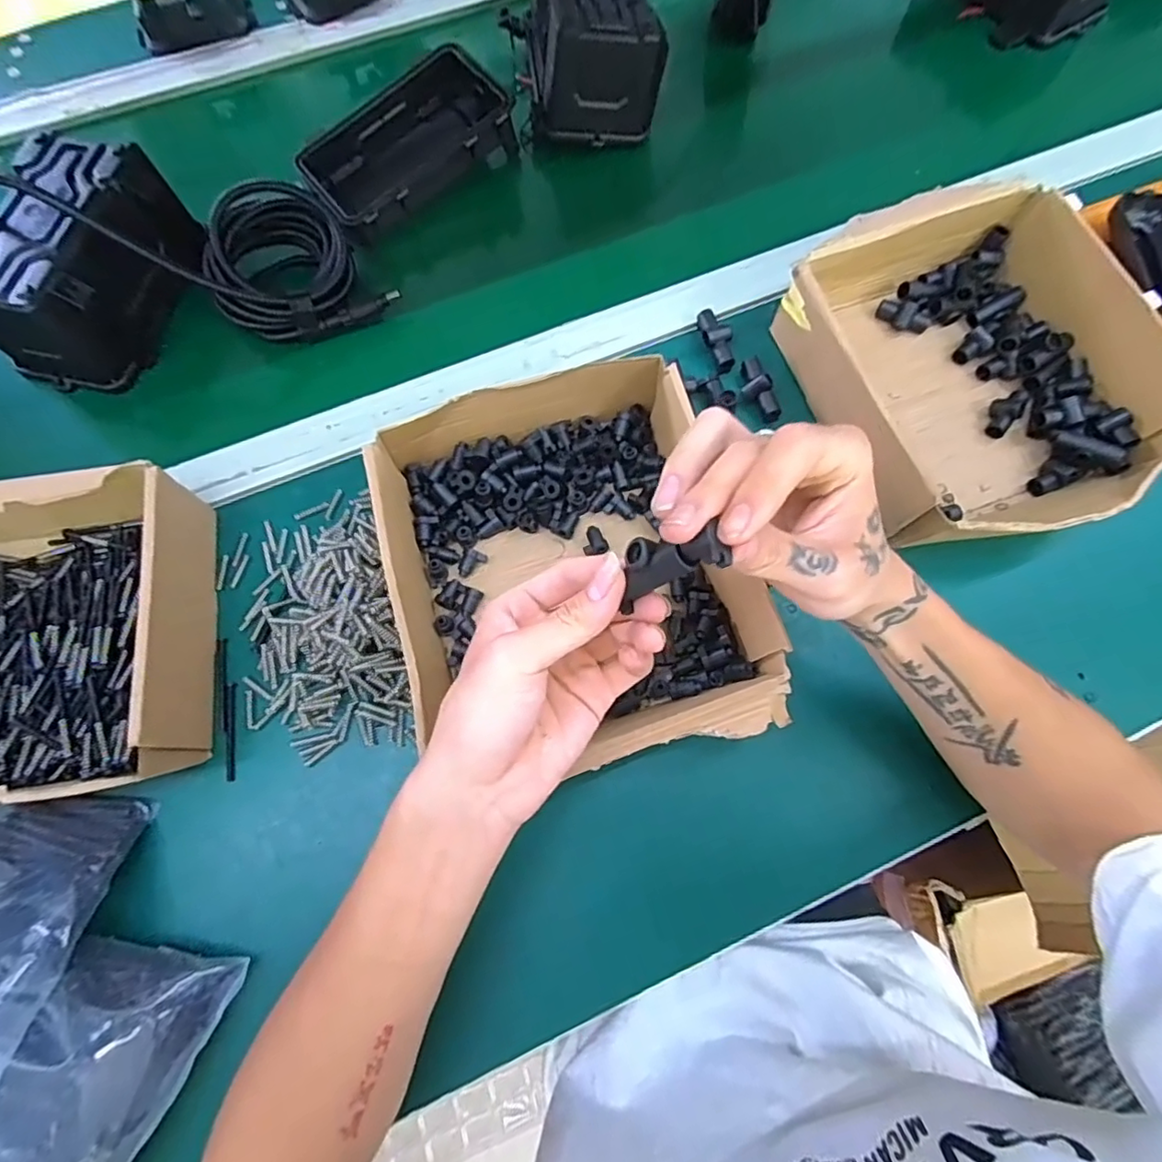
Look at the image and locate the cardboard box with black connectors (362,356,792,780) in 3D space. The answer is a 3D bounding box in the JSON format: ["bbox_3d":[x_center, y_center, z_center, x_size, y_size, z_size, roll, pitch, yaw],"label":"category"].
[{"bbox_3d":[-0.010,-0.009,0.368,0.199,0.066,0.246,-16,74,-4],"label":"cardboard box with black connectors"}]

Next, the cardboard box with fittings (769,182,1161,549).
[{"bbox_3d":[0.279,-0.154,0.419,0.206,0.064,0.251,-18,74,-5],"label":"cardboard box with fittings"}]

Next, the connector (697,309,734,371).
[{"bbox_3d":[0.106,-0.190,0.454,0.019,0.013,0.052,-21,74,-6],"label":"connector"}]

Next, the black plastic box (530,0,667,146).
[{"bbox_3d":[0.011,-0.480,0.503,0.104,0.068,0.159,-5,74,-1],"label":"black plastic box"}]

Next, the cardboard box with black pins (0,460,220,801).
[{"bbox_3d":[-0.351,0.035,0.360,0.212,0.072,0.195,-8,73,-2],"label":"cardboard box with black pins"}]

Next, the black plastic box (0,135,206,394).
[{"bbox_3d":[-0.367,-0.239,0.432,0.105,0.096,0.163,10,73,3],"label":"black plastic box"}]

